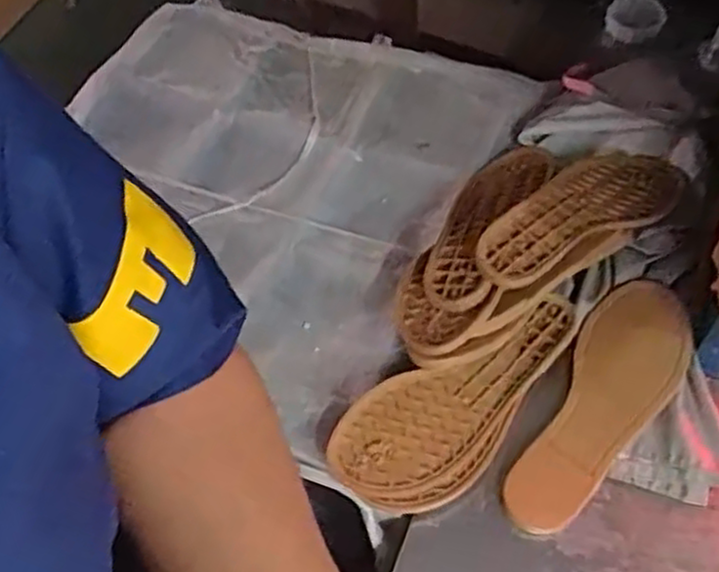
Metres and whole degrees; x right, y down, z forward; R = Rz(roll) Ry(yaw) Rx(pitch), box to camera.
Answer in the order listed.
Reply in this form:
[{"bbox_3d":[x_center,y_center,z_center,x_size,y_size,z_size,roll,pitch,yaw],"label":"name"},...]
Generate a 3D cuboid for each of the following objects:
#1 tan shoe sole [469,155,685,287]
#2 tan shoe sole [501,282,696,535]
[{"bbox_3d":[0.196,-0.067,0.668,0.238,0.021,0.082,-26,57,-28],"label":"tan shoe sole"},{"bbox_3d":[0.199,0.095,0.617,0.081,0.027,0.237,30,63,20],"label":"tan shoe sole"}]

